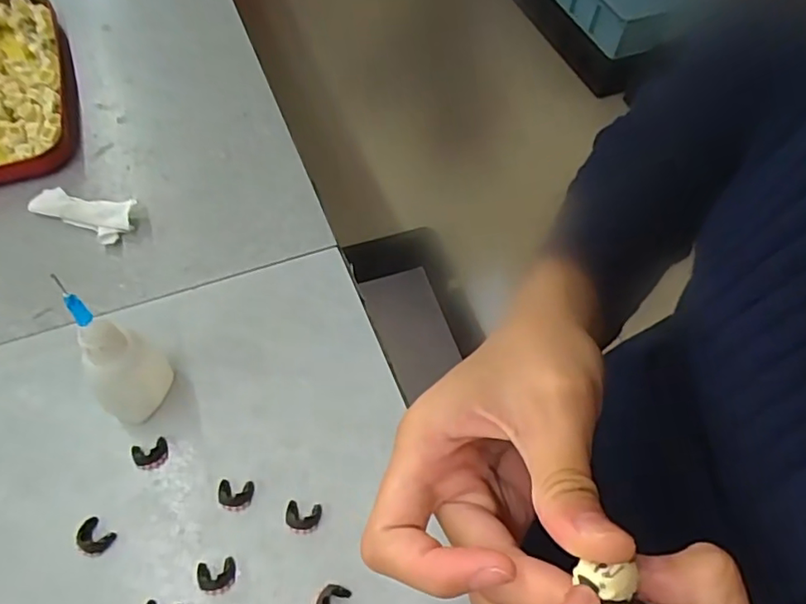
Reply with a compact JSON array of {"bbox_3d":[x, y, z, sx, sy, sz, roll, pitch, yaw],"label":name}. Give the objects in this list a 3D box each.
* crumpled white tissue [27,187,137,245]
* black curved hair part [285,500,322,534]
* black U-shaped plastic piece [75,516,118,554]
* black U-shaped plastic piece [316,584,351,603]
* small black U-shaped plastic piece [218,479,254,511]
[{"bbox_3d":[-0.203,-0.054,0.362,0.066,0.013,0.030,12,57,4],"label":"crumpled white tissue"},{"bbox_3d":[-0.047,0.101,0.270,0.016,0.006,0.014,5,57,0],"label":"black curved hair part"},{"bbox_3d":[-0.141,0.107,0.263,0.016,0.007,0.012,30,60,15],"label":"black U-shaped plastic piece"},{"bbox_3d":[-0.031,0.131,0.250,0.013,0.007,0.016,17,58,8],"label":"black U-shaped plastic piece"},{"bbox_3d":[-0.080,0.092,0.275,0.016,0.007,0.014,1,57,-3],"label":"small black U-shaped plastic piece"}]

